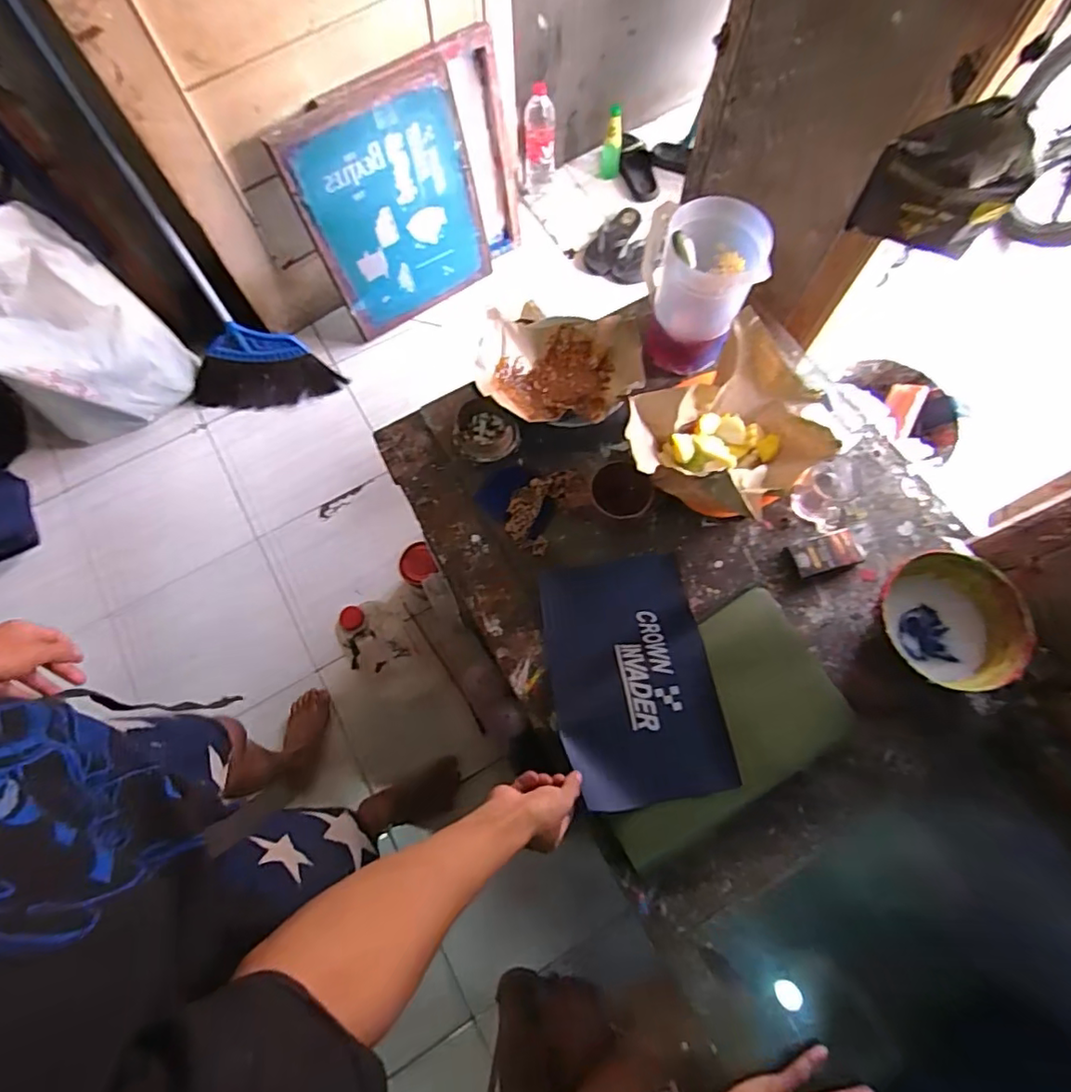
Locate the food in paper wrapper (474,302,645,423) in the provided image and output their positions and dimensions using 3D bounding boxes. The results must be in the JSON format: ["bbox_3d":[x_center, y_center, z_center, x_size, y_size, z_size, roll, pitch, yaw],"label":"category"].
[{"bbox_3d":[0.039,-0.270,0.859,0.245,0.069,0.199,7,70,2],"label":"food in paper wrapper"}]

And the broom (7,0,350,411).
[{"bbox_3d":[-0.872,-0.774,1.315,0.400,1.054,0.166,-26,50,-9],"label":"broom"}]

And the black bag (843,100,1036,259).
[{"bbox_3d":[0.423,-0.370,0.590,0.136,0.145,0.044,27,72,9],"label":"black bag"}]

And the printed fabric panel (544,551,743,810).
[{"bbox_3d":[0.124,0.165,0.750,0.200,0.055,0.313,-7,70,-3],"label":"printed fabric panel"}]

